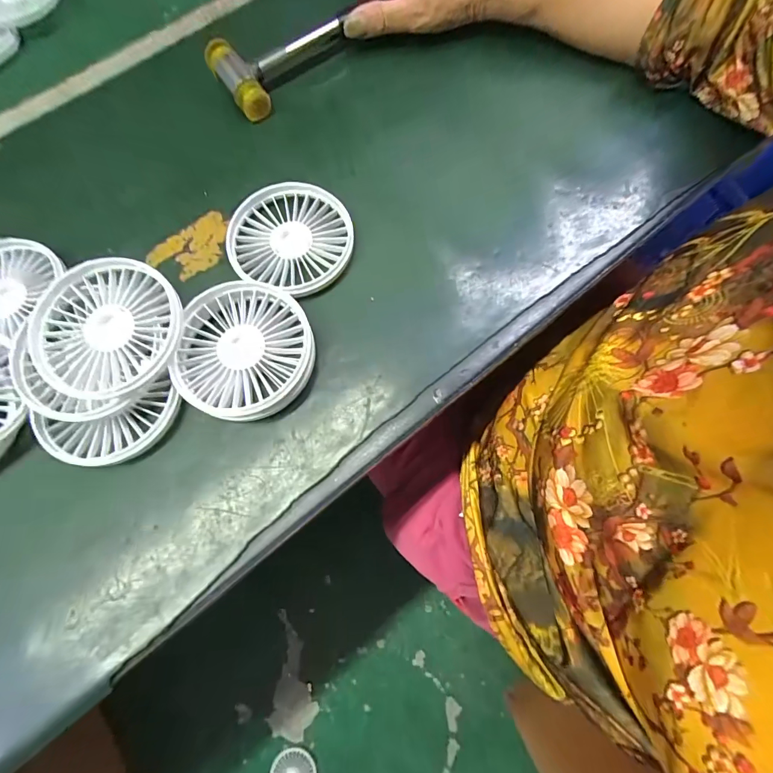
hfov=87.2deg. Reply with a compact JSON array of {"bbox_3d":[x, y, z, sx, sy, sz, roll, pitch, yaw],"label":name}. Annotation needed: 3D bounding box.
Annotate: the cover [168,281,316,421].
[{"bbox_3d":[-0.092,-0.023,0.260,0.086,0.020,0.086,-14,74,-3],"label":"cover"}]

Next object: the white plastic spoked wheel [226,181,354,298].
[{"bbox_3d":[-0.068,-0.106,0.293,0.084,0.023,0.082,0,73,1],"label":"white plastic spoked wheel"}]

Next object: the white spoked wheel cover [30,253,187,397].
[{"bbox_3d":[-0.172,-0.038,0.248,0.080,0.015,0.087,41,78,12],"label":"white spoked wheel cover"}]

